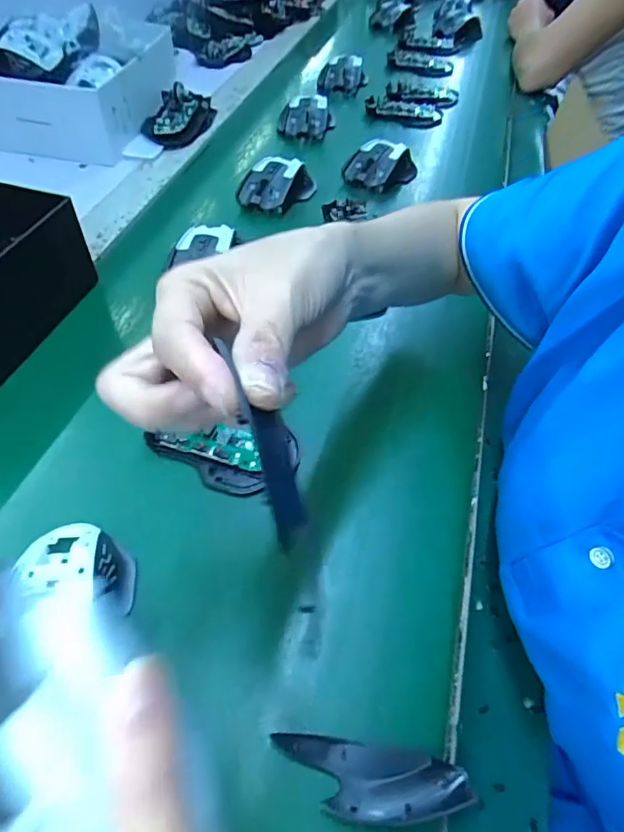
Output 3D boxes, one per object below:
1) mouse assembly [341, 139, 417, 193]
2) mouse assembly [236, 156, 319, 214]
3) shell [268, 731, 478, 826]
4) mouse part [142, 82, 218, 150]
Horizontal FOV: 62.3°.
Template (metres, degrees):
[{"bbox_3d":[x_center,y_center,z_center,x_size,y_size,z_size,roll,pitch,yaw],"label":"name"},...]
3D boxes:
[{"bbox_3d":[0.085,-0.319,0.655,0.066,0.039,0.095,37,58,23],"label":"mouse assembly"},{"bbox_3d":[-0.038,-0.274,0.612,0.103,0.041,0.060,-35,62,-27],"label":"mouse assembly"},{"bbox_3d":[0.029,0.187,0.265,0.099,0.015,0.034,8,52,2],"label":"shell"},{"bbox_3d":[-0.185,-0.416,0.714,0.074,0.048,0.146,14,52,8],"label":"mouse part"}]

